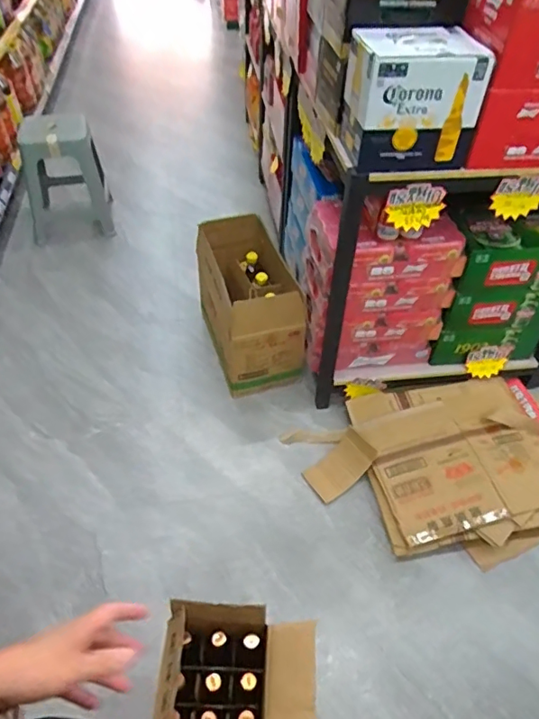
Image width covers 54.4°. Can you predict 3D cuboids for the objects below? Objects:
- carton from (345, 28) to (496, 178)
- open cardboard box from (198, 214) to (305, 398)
[{"bbox_3d":[0.313,-0.572,1.162,0.263,0.234,0.185,-1,47,-3],"label":"carton"},{"bbox_3d":[-0.067,-0.214,1.899,0.311,0.383,0.528,-13,48,-14],"label":"open cardboard box"}]

